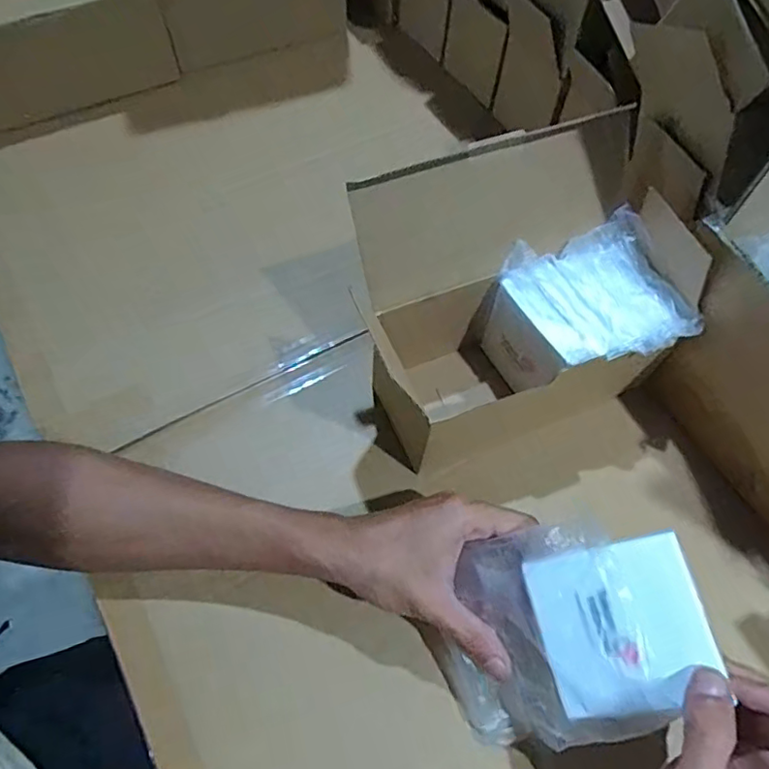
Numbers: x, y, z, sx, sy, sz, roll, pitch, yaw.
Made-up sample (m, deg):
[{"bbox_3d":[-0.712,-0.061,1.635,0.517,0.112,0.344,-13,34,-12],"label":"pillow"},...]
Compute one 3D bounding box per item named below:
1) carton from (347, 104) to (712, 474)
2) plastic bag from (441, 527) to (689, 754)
[{"bbox_3d":[0.101,-0.062,0.420,0.223,0.164,0.148,-17,63,-11],"label":"carton"},{"bbox_3d":[0.089,0.149,0.334,0.121,0.018,0.113,-28,72,32],"label":"plastic bag"}]

